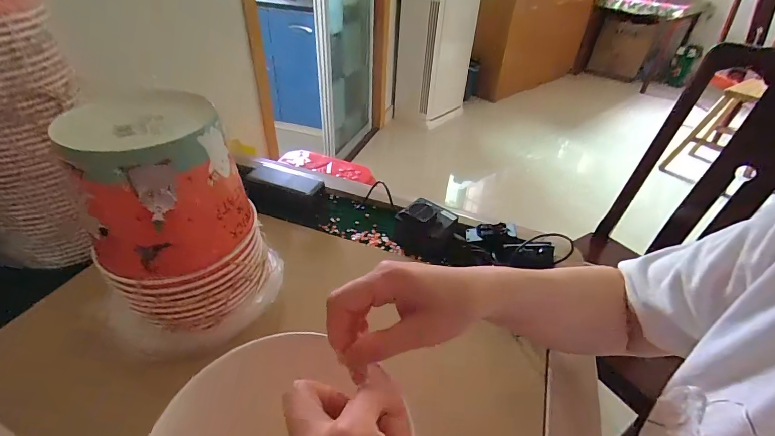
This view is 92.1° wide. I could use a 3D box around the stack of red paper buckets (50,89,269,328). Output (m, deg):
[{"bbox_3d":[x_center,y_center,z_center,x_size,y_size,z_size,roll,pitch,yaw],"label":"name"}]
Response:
[{"bbox_3d":[-0.216,0.002,0.401,0.142,0.228,0.132,-8,39,-14],"label":"stack of red paper buckets"}]

